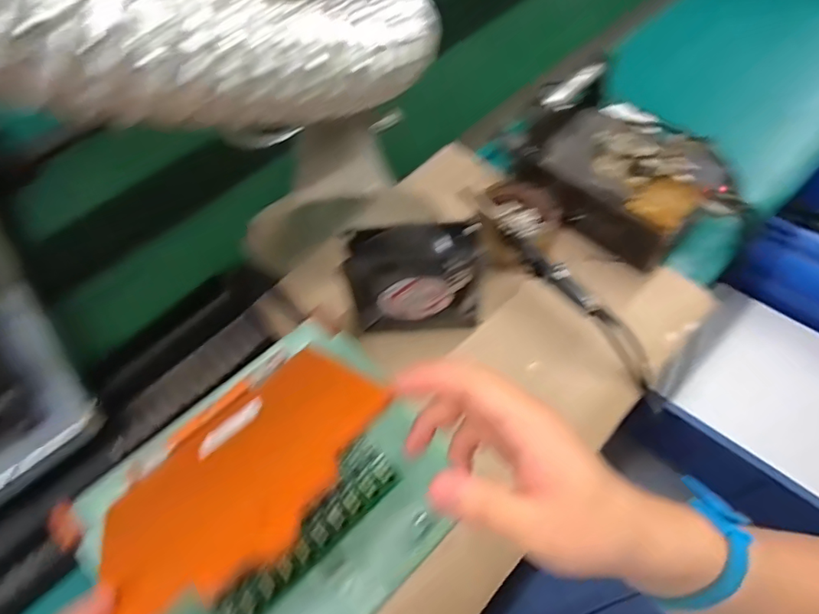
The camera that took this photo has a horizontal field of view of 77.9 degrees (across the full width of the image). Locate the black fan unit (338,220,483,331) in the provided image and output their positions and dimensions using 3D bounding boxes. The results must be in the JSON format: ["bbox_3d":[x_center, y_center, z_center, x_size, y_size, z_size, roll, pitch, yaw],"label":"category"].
[{"bbox_3d":[0.006,-0.026,0.466,0.121,0.108,0.053,-8,58,-1],"label":"black fan unit"}]

